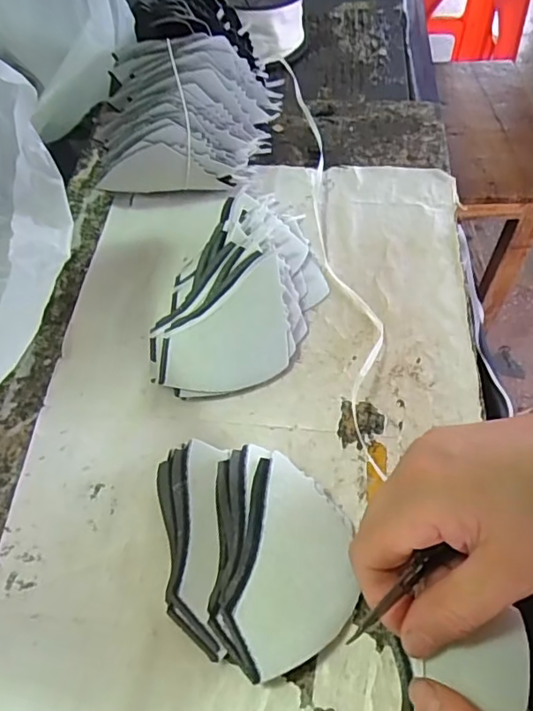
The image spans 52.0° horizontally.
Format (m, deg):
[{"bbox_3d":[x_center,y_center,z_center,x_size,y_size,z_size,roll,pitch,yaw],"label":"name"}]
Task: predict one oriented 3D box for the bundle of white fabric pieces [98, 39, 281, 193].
[{"bbox_3d":[-0.059,-0.170,0.399,0.126,0.080,0.110,2,57,3],"label":"bundle of white fabric pieces"}]

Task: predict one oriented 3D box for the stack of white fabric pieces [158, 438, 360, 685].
[{"bbox_3d":[-0.006,0.090,0.264,0.085,0.026,0.107,-10,58,-5],"label":"stack of white fabric pieces"}]

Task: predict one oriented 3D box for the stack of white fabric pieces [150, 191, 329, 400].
[{"bbox_3d":[-0.012,-0.050,0.345,0.090,0.040,0.168,20,60,14],"label":"stack of white fabric pieces"}]

